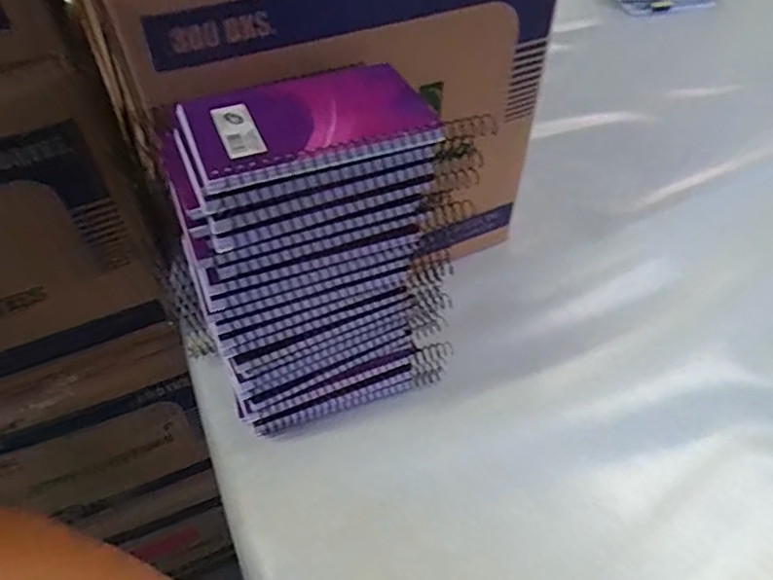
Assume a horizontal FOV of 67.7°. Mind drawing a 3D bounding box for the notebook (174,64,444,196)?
[{"bbox_3d":[-0.042,-0.095,0.323,0.134,0.015,0.087,-20,50,-17],"label":"notebook"}]

